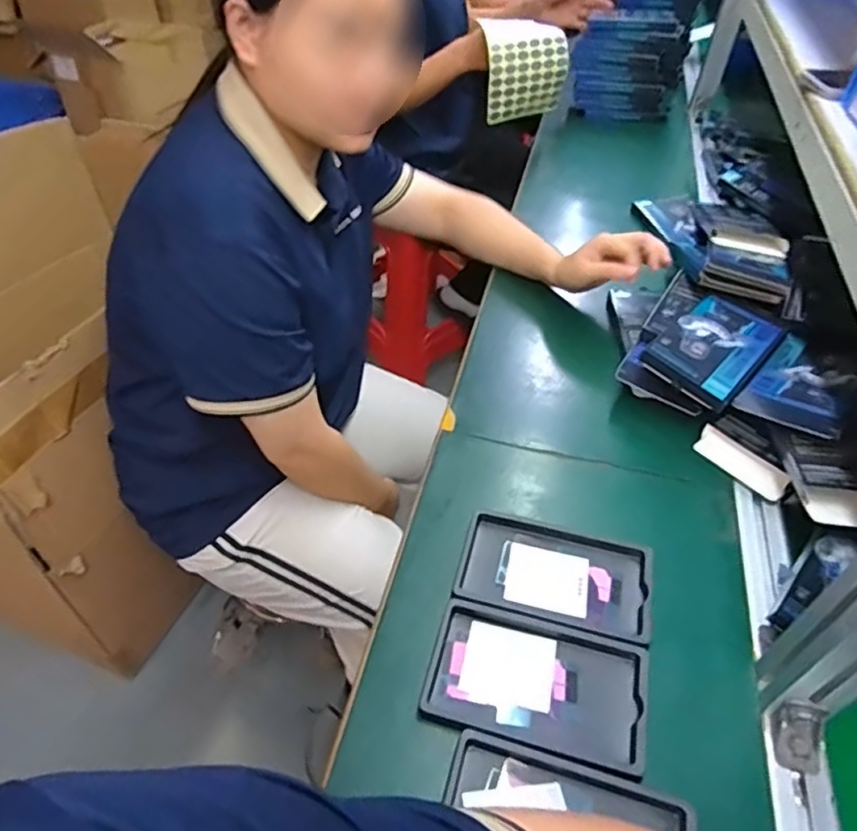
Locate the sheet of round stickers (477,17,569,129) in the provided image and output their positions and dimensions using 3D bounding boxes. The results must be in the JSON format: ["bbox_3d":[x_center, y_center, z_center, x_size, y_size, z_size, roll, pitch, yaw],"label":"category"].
[{"bbox_3d":[0.163,-0.605,1.085,0.152,0.141,0.064,-21,50,-21],"label":"sheet of round stickers"}]

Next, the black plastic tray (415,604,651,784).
[{"bbox_3d":[0.082,0.199,0.469,0.157,0.009,0.098,11,46,9],"label":"black plastic tray"}]

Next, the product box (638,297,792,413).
[{"bbox_3d":[0.310,-0.075,0.662,0.093,0.025,0.171,35,54,28],"label":"product box"}]

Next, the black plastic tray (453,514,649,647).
[{"bbox_3d":[0.109,0.135,0.538,0.155,0.016,0.095,12,46,10],"label":"black plastic tray"}]

